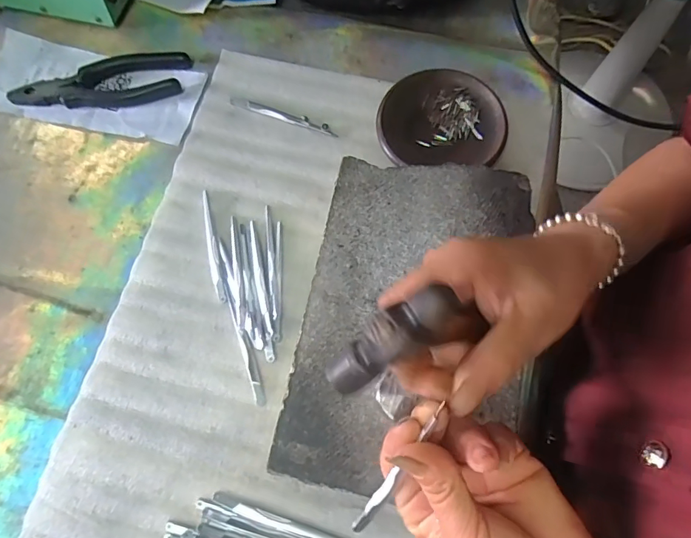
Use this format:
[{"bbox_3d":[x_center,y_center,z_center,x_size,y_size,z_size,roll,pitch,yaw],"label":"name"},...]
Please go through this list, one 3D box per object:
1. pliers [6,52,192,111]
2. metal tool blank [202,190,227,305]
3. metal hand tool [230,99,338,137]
[{"bbox_3d":[-0.233,-0.177,0.424,0.166,0.014,0.050,-13,71,-2],"label":"pliers"},{"bbox_3d":[-0.114,-0.021,0.376,0.008,0.004,0.100,-15,71,-3],"label":"metal tool blank"},{"bbox_3d":[-0.058,-0.144,0.417,0.105,0.004,0.010,18,73,8],"label":"metal hand tool"}]

